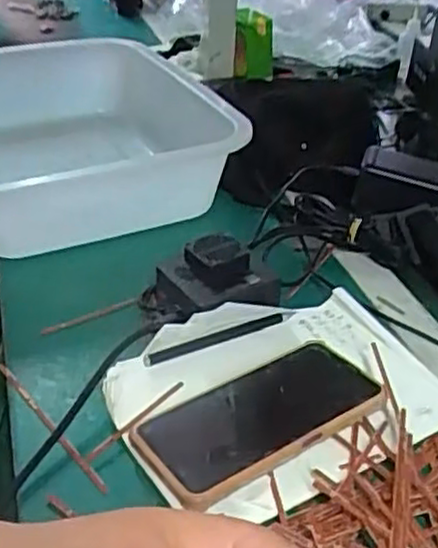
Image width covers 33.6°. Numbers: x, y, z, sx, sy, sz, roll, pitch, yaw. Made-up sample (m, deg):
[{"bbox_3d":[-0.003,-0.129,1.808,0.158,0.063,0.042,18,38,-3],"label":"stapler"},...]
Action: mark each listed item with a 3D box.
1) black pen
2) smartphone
[{"bbox_3d":[-0.002,0.048,0.541,0.116,0.008,0.010,-14,36,-24],"label":"black pen"},{"bbox_3d":[0.027,0.090,0.467,0.157,0.014,0.075,-20,39,-31],"label":"smartphone"}]

